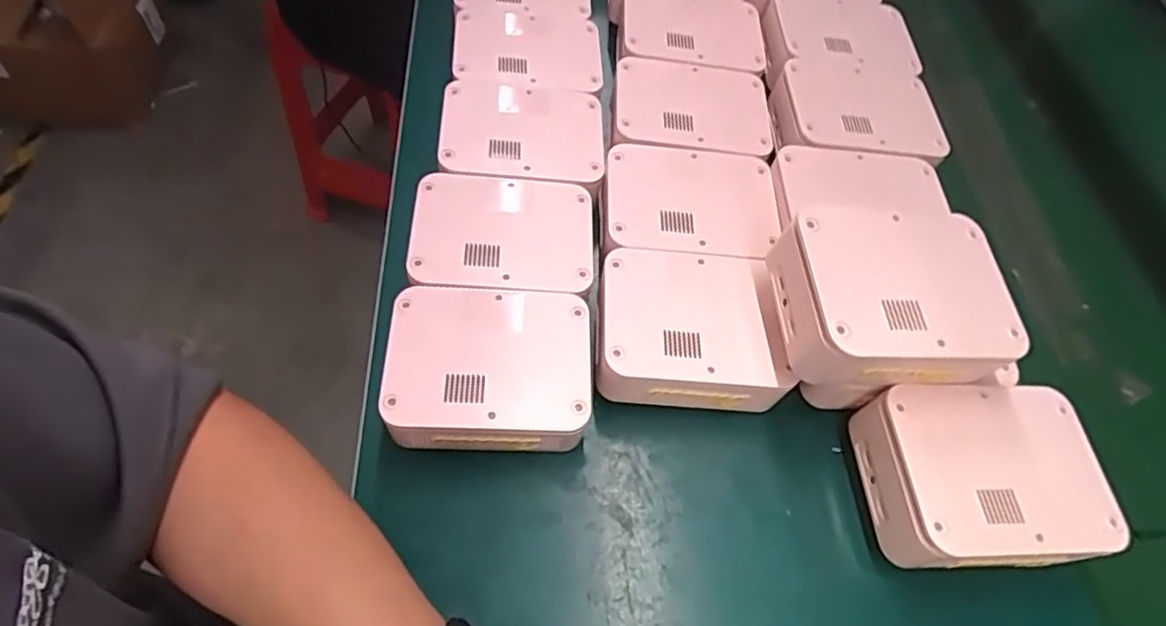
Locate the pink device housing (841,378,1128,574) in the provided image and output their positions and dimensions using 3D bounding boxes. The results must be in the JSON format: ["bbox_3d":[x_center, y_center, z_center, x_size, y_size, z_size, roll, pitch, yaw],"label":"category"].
[{"bbox_3d":[0.238,0.101,0.388,0.129,0.069,0.097,-1,59,-3],"label":"pink device housing"}]

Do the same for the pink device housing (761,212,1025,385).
[{"bbox_3d":[0.184,-0.011,0.374,0.127,0.049,0.094,-3,59,-4],"label":"pink device housing"}]

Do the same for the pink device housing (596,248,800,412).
[{"bbox_3d":[0.070,0.010,0.432,0.122,0.044,0.101,0,59,-3],"label":"pink device housing"}]

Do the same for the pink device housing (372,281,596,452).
[{"bbox_3d":[-0.059,0.039,0.424,0.126,0.056,0.100,0,59,-2],"label":"pink device housing"}]

